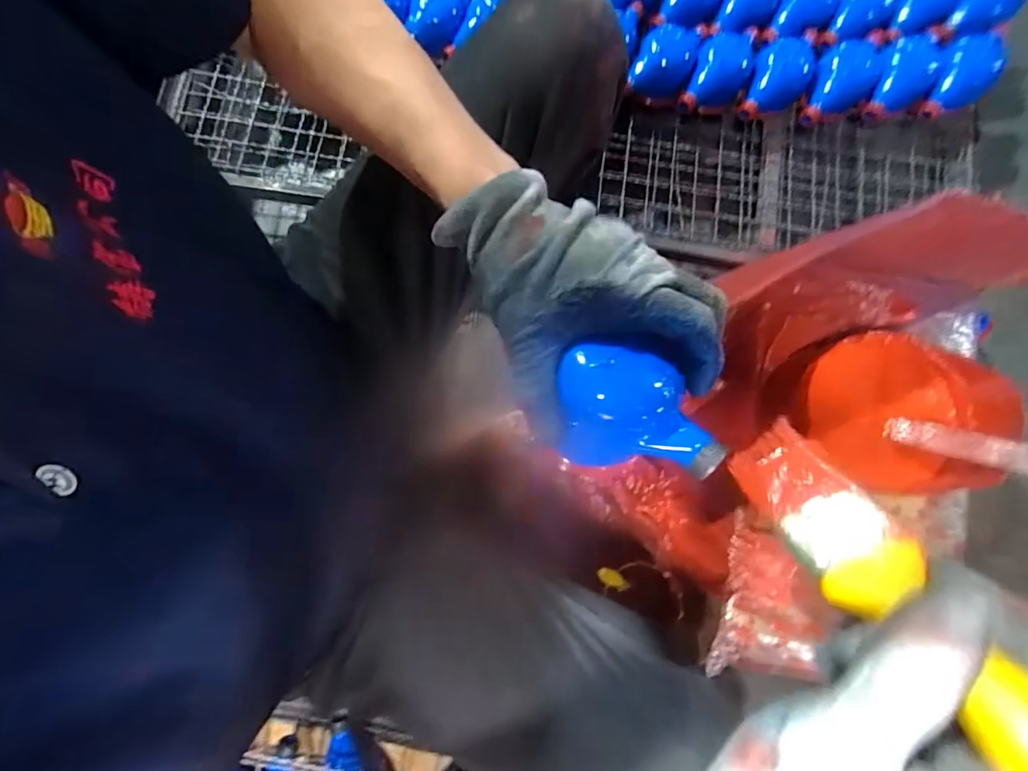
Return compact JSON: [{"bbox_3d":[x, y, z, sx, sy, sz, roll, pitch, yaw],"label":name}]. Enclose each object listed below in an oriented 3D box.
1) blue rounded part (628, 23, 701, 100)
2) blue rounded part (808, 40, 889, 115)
[{"bbox_3d":[0.218,-0.469,0.716,0.083,0.059,0.081,0,82,-1],"label":"blue rounded part"},{"bbox_3d":[0.472,-0.441,0.709,0.097,0.061,0.100,2,80,1],"label":"blue rounded part"}]

